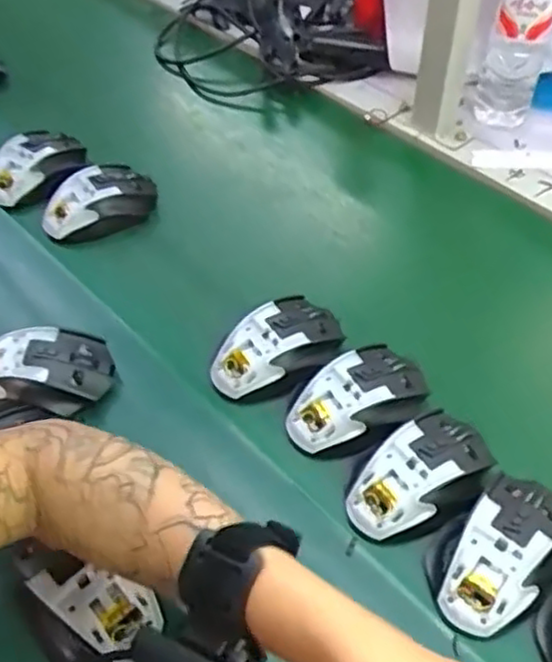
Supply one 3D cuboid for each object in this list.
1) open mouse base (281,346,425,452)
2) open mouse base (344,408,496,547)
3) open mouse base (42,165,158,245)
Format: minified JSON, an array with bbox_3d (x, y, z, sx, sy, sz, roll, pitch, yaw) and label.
[{"bbox_3d":[0.064,0.053,0.565,0.117,0.038,0.073,-19,51,-15],"label":"open mouse base"},{"bbox_3d":[0.106,0.103,0.517,0.119,0.033,0.074,-29,55,-22],"label":"open mouse base"},{"bbox_3d":[-0.182,-0.132,0.734,0.121,0.036,0.082,-21,52,-17],"label":"open mouse base"}]

